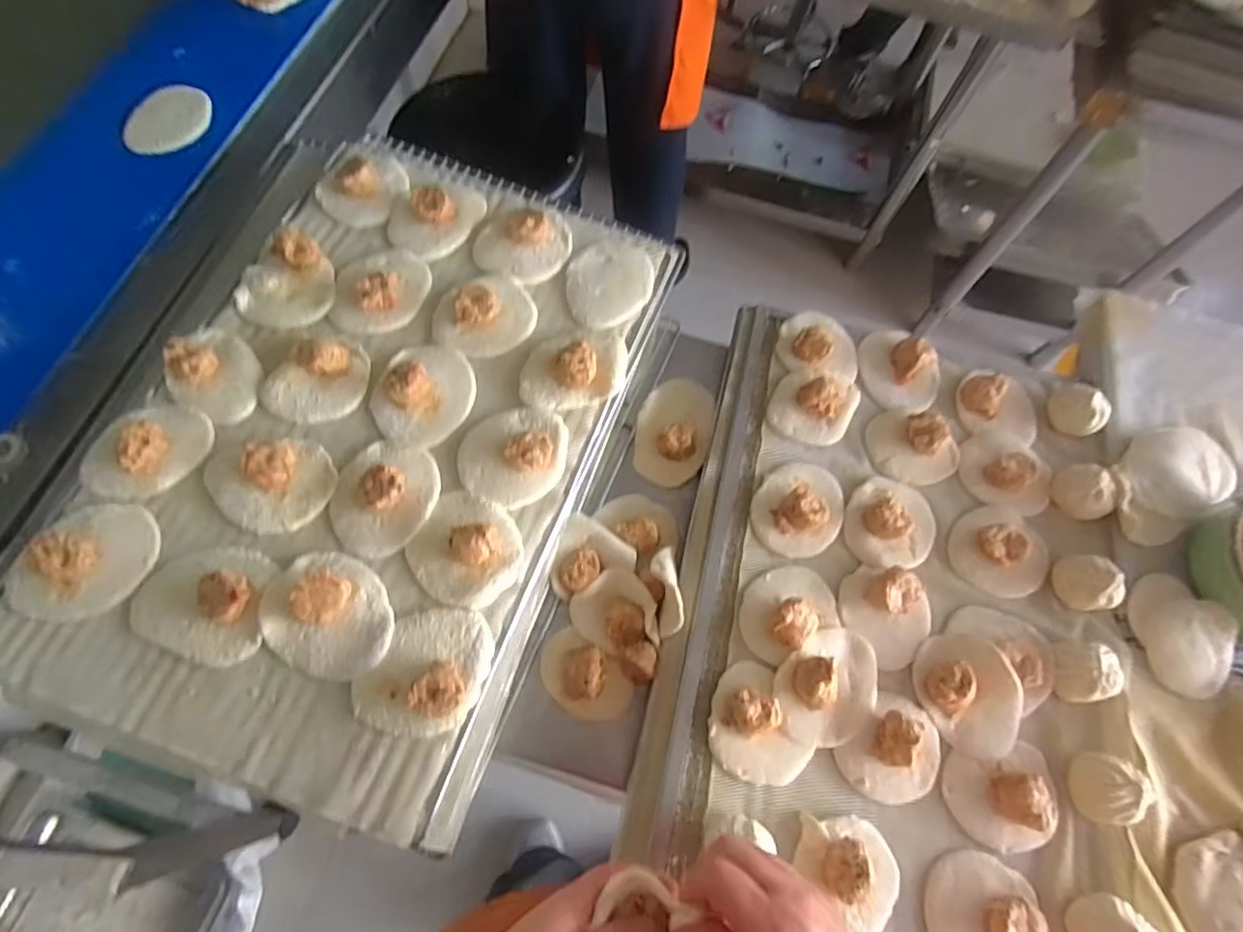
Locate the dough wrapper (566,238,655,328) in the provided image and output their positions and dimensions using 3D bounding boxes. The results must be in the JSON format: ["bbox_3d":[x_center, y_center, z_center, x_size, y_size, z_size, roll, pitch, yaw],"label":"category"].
[{"bbox_3d":[-0.011,-0.194,0.654,0.108,0.008,0.089,-39,77,-18],"label":"dough wrapper"}]

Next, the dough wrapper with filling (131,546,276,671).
[{"bbox_3d":[-0.334,0.105,0.492,0.099,0.033,0.090,6,68,-3],"label":"dough wrapper with filling"}]

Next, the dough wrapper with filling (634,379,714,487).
[{"bbox_3d":[0.057,-0.041,0.680,0.080,0.029,0.124,17,67,1],"label":"dough wrapper with filling"}]

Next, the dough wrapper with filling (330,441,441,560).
[{"bbox_3d":[-0.207,0.023,0.535,0.083,0.028,0.099,23,68,4],"label":"dough wrapper with filling"}]

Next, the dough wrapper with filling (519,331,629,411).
[{"bbox_3d":[-0.045,-0.097,0.597,0.103,0.031,0.081,-8,69,-9],"label":"dough wrapper with filling"}]

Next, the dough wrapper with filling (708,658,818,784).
[{"bbox_3d":[0.112,0.219,0.528,0.074,0.034,0.097,-20,71,-13],"label":"dough wrapper with filling"}]

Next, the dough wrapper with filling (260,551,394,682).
[{"bbox_3d":[-0.235,0.117,0.494,0.107,0.032,0.088,42,70,11],"label":"dough wrapper with filling"}]

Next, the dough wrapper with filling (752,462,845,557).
[{"bbox_3d":[0.176,0.039,0.612,0.087,0.026,0.101,40,70,10],"label":"dough wrapper with filling"}]

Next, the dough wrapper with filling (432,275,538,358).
[{"bbox_3d":[-0.136,-0.155,0.612,0.098,0.034,0.090,1,69,-2],"label":"dough wrapper with filling"}]

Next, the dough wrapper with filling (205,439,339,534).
[{"bbox_3d":[-0.302,0.006,0.533,0.089,0.033,0.098,-41,77,-19],"label":"dough wrapper with filling"}]

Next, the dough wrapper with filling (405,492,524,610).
[{"bbox_3d":[-0.130,0.067,0.522,0.090,0.037,0.089,2,68,-5],"label":"dough wrapper with filling"}]

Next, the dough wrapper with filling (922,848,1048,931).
[{"bbox_3d":[0.280,0.350,0.484,0.079,0.035,0.084,2,68,-5],"label":"dough wrapper with filling"}]

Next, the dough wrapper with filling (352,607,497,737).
[{"bbox_3d":[-0.155,0.158,0.487,0.096,0.032,0.094,2,68,-5],"label":"dough wrapper with filling"}]

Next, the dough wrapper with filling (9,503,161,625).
[{"bbox_3d":[-0.432,0.075,0.499,0.092,0.037,0.109,34,69,9],"label":"dough wrapper with filling"}]

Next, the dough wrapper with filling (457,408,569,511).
[{"bbox_3d":[-0.097,-0.016,0.560,0.087,0.028,0.100,43,70,12],"label":"dough wrapper with filling"}]

